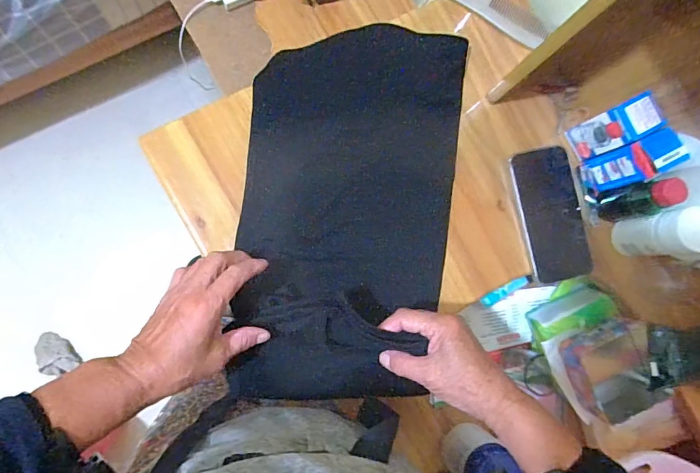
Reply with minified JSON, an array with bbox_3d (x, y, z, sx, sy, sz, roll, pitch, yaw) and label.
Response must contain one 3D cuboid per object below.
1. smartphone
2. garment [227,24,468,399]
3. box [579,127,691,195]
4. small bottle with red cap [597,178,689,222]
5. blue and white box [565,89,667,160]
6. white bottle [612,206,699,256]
[{"bbox_3d":[0.246,-0.026,0.534,0.078,0.013,0.162,-14,87,-9],"label":"smartphone"},{"bbox_3d":[0.001,-0.040,0.497,0.239,0.050,0.426,6,85,-7],"label":"garment"},{"bbox_3d":[0.320,-0.084,0.498,0.052,0.095,0.043,-24,89,-9],"label":"box"},{"bbox_3d":[0.334,-0.040,0.496,0.031,0.094,0.037,-10,87,-9],"label":"small bottle with red cap"},{"bbox_3d":[0.304,-0.126,0.503,0.044,0.095,0.047,-23,89,-9],"label":"blue and white box"},{"bbox_3d":[0.357,-0.004,0.498,0.046,0.092,0.048,-7,86,-8],"label":"white bottle"}]

